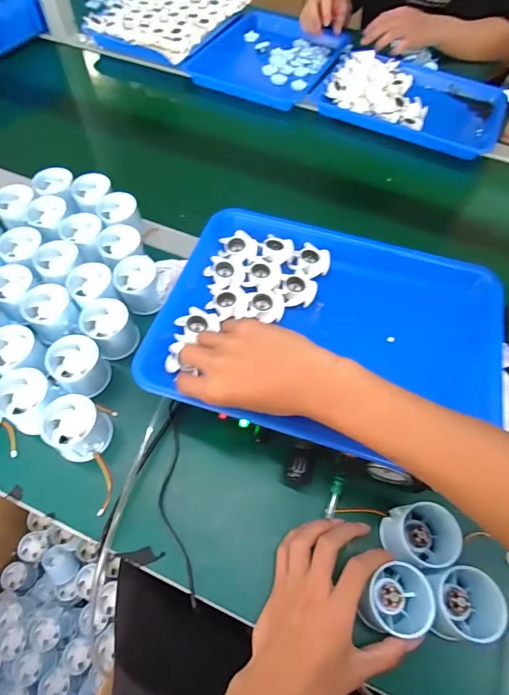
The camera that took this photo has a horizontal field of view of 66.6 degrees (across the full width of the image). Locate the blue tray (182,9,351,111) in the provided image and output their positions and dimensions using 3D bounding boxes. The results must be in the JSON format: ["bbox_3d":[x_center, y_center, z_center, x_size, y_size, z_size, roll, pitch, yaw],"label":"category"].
[{"bbox_3d":[0.039,-0.620,0.826,0.247,0.029,0.335,22,61,11],"label":"blue tray"}]

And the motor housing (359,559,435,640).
[{"bbox_3d":[0.124,0.213,0.330,0.050,0.048,0.053,1,59,-2],"label":"motor housing"}]

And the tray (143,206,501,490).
[{"bbox_3d":[0.077,-0.026,0.406,0.336,0.041,0.263,17,60,8],"label":"tray"}]

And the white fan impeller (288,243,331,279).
[{"bbox_3d":[0.065,-0.098,0.447,0.044,0.016,0.041,10,59,3],"label":"white fan impeller"}]

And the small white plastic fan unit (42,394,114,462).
[{"bbox_3d":[-0.178,0.084,0.393,0.050,0.050,0.054,1,59,-2],"label":"small white plastic fan unit"}]

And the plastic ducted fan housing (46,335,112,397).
[{"bbox_3d":[-0.191,0.021,0.422,0.053,0.045,0.055,1,59,-2],"label":"plastic ducted fan housing"}]

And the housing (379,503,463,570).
[{"bbox_3d":[0.158,0.172,0.358,0.065,0.041,0.053,-13,61,-10],"label":"housing"}]

